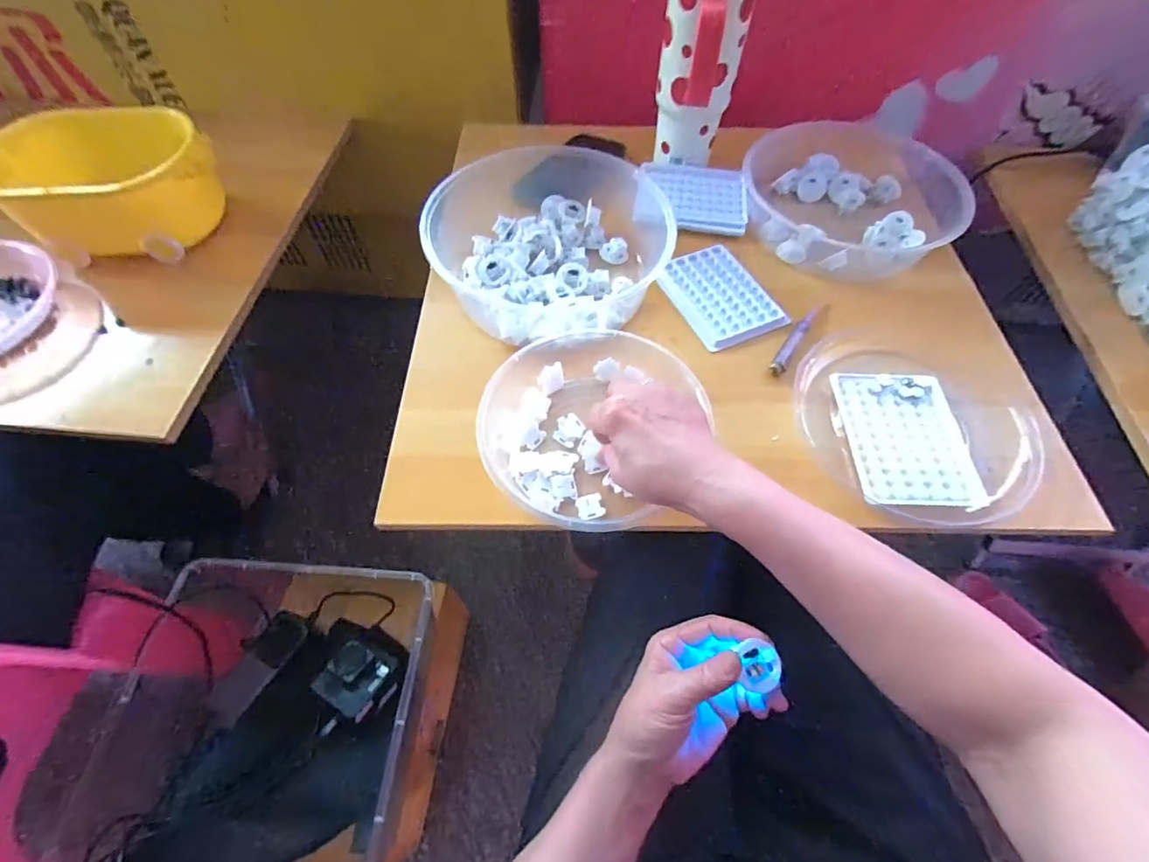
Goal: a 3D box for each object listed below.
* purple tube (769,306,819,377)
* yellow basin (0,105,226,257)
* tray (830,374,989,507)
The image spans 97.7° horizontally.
[{"bbox_3d":[0.218,-0.092,0.498,0.014,0.011,0.104,30,64,16],"label":"purple tube"},{"bbox_3d":[-0.592,-0.316,0.644,0.244,0.110,0.221,38,66,19],"label":"yellow basin"},{"bbox_3d":[0.286,0.005,0.436,0.098,0.010,0.124,1,60,1],"label":"tray"}]

